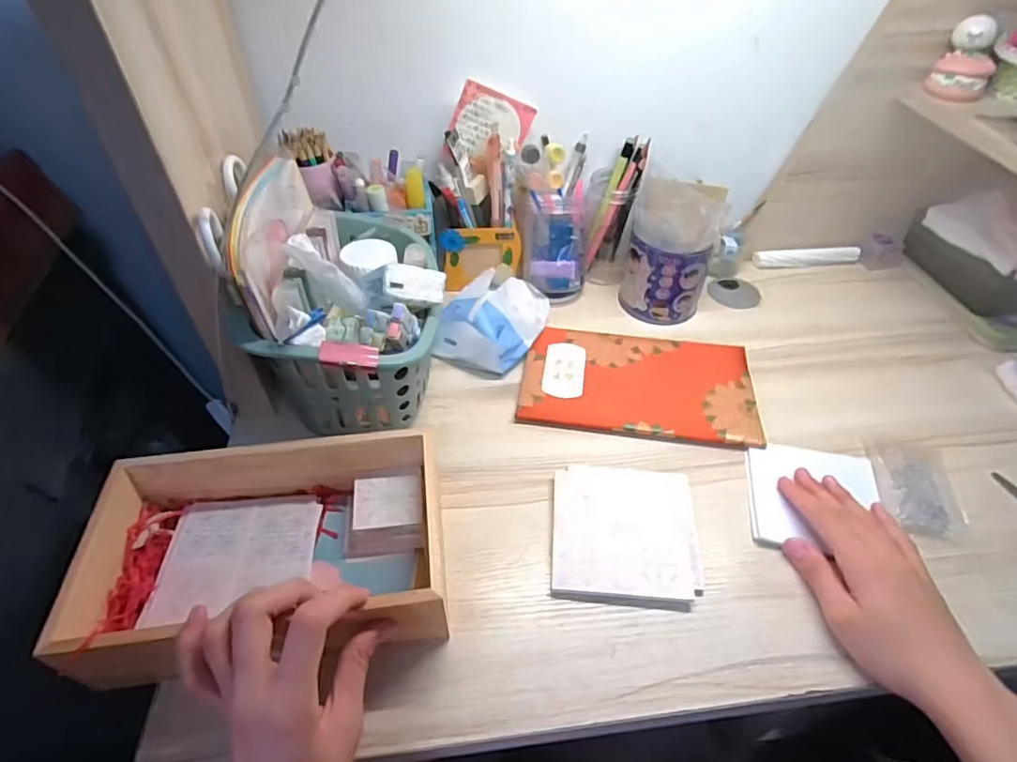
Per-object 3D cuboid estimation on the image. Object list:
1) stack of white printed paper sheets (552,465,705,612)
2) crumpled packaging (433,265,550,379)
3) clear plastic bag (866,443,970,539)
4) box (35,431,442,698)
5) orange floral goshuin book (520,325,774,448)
[{"bbox_3d":[0.089,0.113,0.419,0.108,0.014,0.109,6,46,4],"label":"stack of white printed paper sheets"},{"bbox_3d":[-0.012,-0.065,0.569,0.090,0.052,0.124,22,49,18],"label":"crumpled packaging"},{"bbox_3d":[0.338,0.085,0.454,0.066,0.009,0.094,11,46,8],"label":"clear plastic bag"},{"bbox_3d":[-0.159,0.114,0.372,0.218,0.060,0.136,-4,46,-6],"label":"box"},{"bbox_3d":[0.124,0.003,0.528,0.217,0.013,0.124,6,46,4],"label":"orange floral goshuin book"}]

